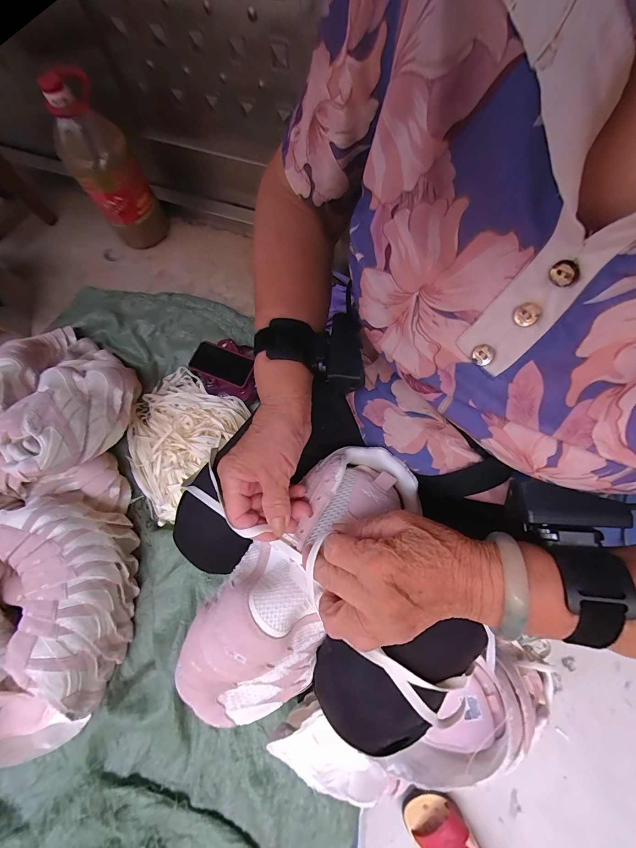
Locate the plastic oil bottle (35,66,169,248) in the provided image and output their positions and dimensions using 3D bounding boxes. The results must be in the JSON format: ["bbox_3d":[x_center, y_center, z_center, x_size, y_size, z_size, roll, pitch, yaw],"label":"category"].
[{"bbox_3d":[-0.535,-0.652,0.835,0.164,0.365,0.164,-35,75,-11],"label":"plastic oil bottle"}]

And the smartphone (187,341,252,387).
[{"bbox_3d":[-0.243,-0.152,0.821,0.164,0.016,0.085,21,66,8],"label":"smartphone"}]

